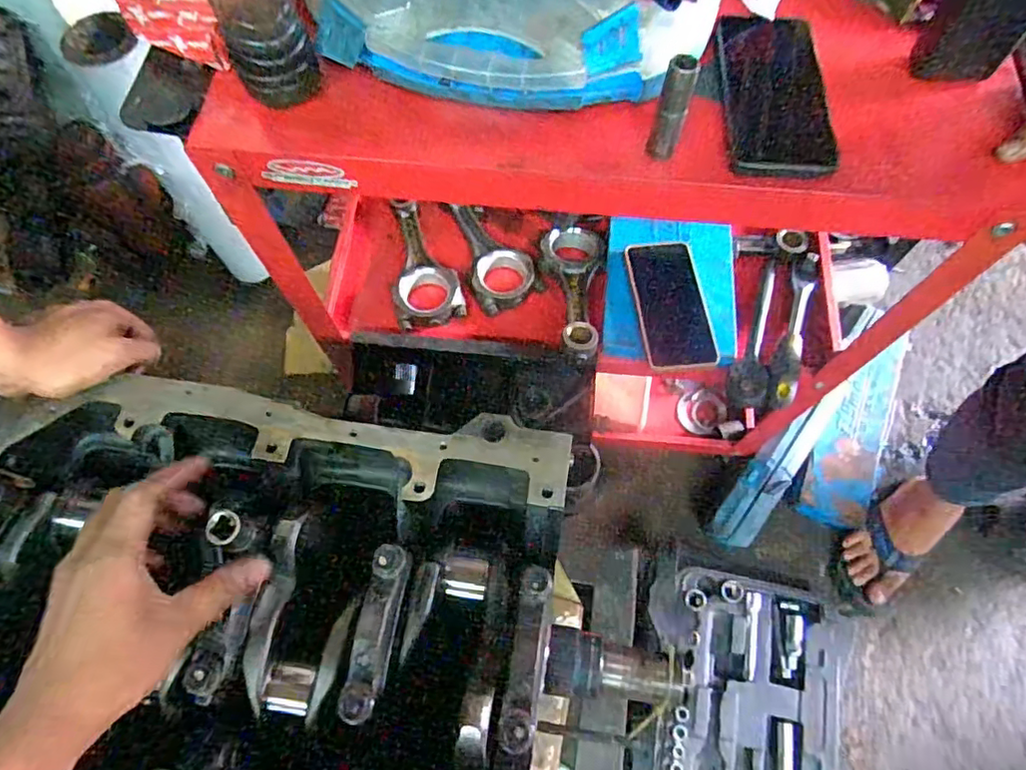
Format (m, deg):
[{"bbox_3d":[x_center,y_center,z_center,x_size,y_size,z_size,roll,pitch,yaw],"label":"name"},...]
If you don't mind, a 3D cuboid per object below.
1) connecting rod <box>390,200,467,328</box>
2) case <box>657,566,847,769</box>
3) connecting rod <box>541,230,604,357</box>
[{"bbox_3d":[-0.123,-0.168,0.784,0.084,0.029,0.191,-14,67,-5],"label":"connecting rod"},{"bbox_3d":[0.358,0.464,0.895,0.263,0.046,0.326,11,67,6],"label":"case"},{"bbox_3d":[0.076,-0.117,0.738,0.075,0.033,0.198,-1,55,1],"label":"connecting rod"}]

